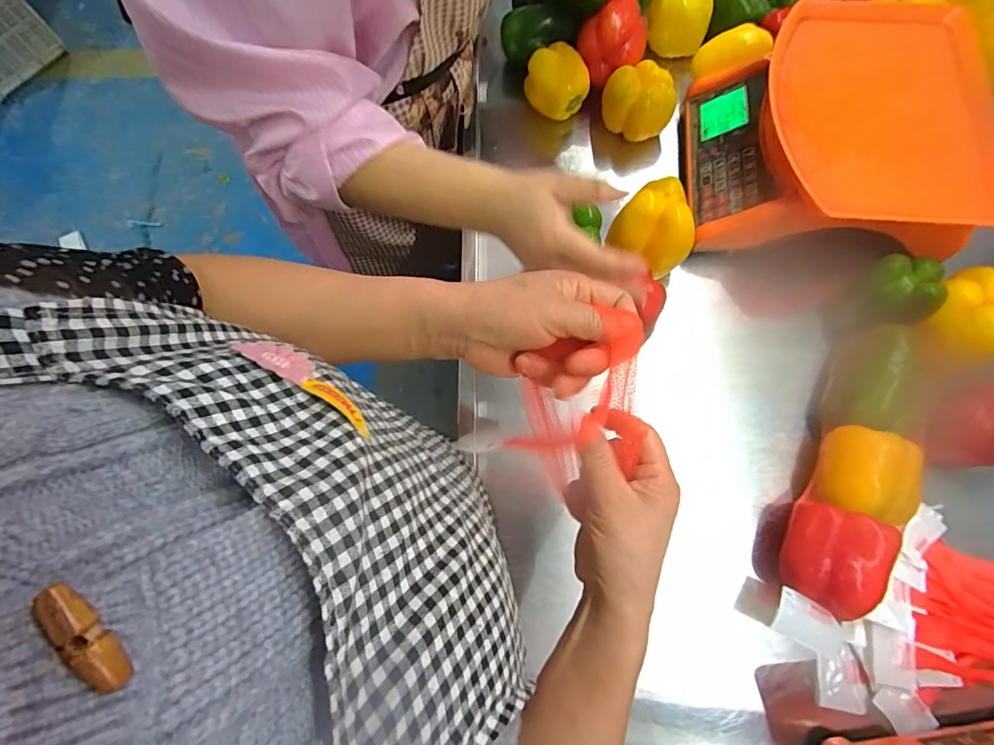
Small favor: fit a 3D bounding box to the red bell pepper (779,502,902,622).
[{"bbox_3d":[0.304,0.170,0.438,0.070,0.067,0.086,27,76,10],"label":"red bell pepper"}]

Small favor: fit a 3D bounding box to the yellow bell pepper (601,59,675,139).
[{"bbox_3d":[0.185,-0.352,0.611,0.084,0.066,0.068,26,75,10],"label":"yellow bell pepper"}]

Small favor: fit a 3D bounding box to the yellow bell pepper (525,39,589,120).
[{"bbox_3d":[0.080,-0.380,0.617,0.071,0.061,0.073,-1,72,2],"label":"yellow bell pepper"}]

